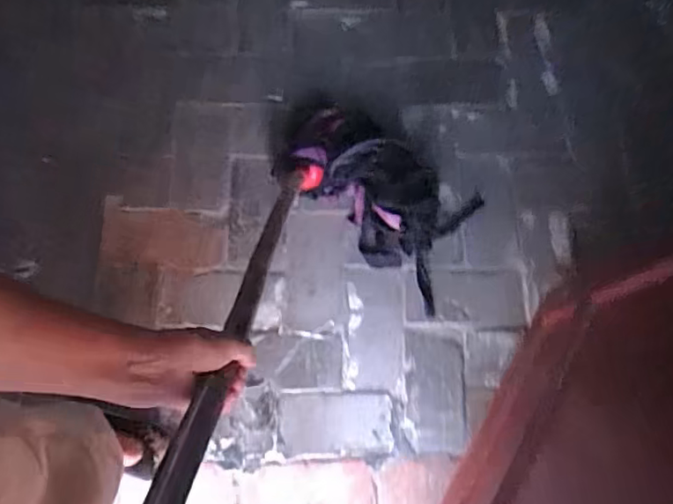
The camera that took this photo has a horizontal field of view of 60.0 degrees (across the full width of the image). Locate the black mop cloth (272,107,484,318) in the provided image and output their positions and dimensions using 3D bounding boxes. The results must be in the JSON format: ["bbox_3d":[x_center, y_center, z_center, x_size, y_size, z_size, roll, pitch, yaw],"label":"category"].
[{"bbox_3d":[0.074,-0.114,1.137,0.388,0.122,0.242,29,75,6],"label":"black mop cloth"}]

